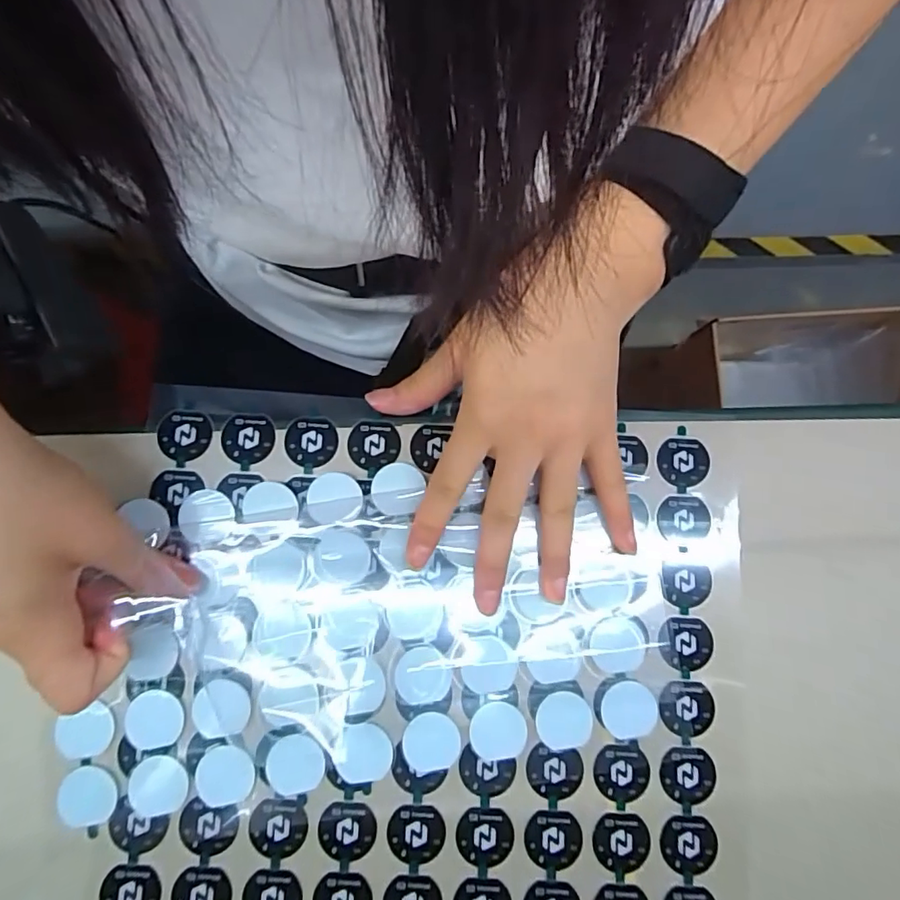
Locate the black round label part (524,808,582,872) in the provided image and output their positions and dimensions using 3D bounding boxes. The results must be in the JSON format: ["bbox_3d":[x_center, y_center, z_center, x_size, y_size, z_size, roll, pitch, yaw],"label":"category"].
[{"bbox_3d":[0.044,0.166,0.229,0.023,0.004,0.023,0,81,-2],"label":"black round label part"}]

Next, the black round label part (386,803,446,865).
[{"bbox_3d":[-0.014,0.162,0.228,0.024,0.004,0.023,0,81,-2],"label":"black round label part"}]

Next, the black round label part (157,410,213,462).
[{"bbox_3d":[-0.122,-0.007,0.248,0.024,0.004,0.023,0,81,-2],"label":"black round label part"}]

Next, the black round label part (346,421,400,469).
[{"bbox_3d":[-0.035,-0.003,0.249,0.023,0.004,0.022,0,81,-2],"label":"black round label part"}]

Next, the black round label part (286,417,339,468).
[{"bbox_3d":[-0.064,-0.004,0.249,0.024,0.004,0.023,0,81,-2],"label":"black round label part"}]

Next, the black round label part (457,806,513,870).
[{"bbox_3d":[0.015,0.164,0.228,0.024,0.004,0.024,0,81,-2],"label":"black round label part"}]

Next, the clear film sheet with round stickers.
[{"bbox_3d":[-0.020,0.074,0.233,0.290,0.017,0.136,-7,82,-3],"label":"clear film sheet with round stickers"}]

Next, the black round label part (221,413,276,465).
[{"bbox_3d":[-0.093,-0.005,0.248,0.024,0.004,0.023,0,81,-2],"label":"black round label part"}]

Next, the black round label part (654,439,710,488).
[{"bbox_3d":[0.110,0.005,0.253,0.024,0.004,0.022,0,80,-1],"label":"black round label part"}]

